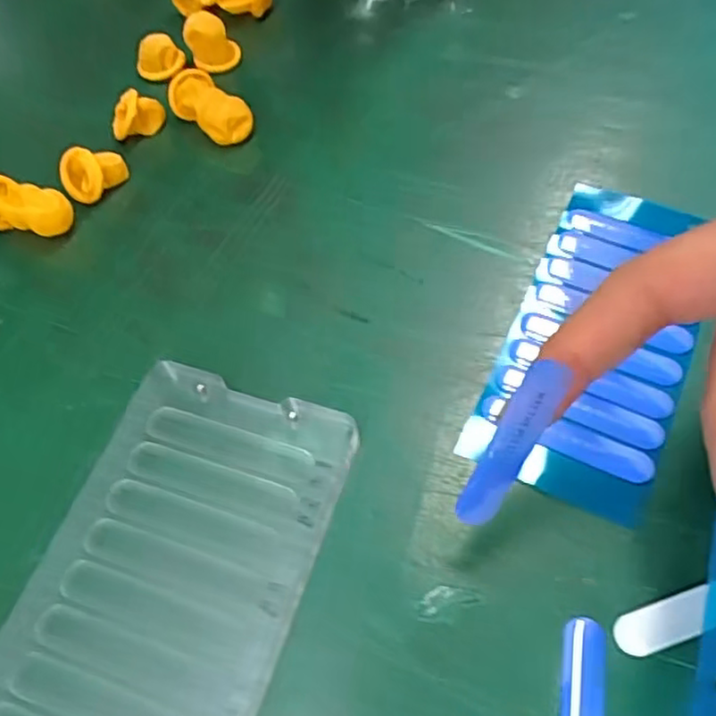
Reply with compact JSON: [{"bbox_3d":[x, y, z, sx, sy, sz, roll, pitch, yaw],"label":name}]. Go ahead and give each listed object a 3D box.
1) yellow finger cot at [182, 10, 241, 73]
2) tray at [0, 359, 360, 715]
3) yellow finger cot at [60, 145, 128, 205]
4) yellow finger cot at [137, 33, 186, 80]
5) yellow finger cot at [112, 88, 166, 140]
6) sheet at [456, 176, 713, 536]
[{"bbox_3d":[-0.064,-0.138,0.290,0.022,0.022,0.015,-19,60,-7],"label":"yellow finger cot"},{"bbox_3d":[-0.050,0.063,0.180,0.070,0.012,0.120,15,62,12],"label":"tray"},{"bbox_3d":[-0.103,-0.071,0.257,0.024,0.017,0.016,-17,60,-6],"label":"yellow finger cot"},{"bbox_3d":[-0.087,-0.130,0.293,0.019,0.019,0.013,9,60,9],"label":"yellow finger cot"},{"bbox_3d":[-0.092,-0.101,0.275,0.022,0.015,0.015,-25,61,-11],"label":"yellow finger cot"},{"bbox_3d":[0.081,-0.010,0.218,0.054,0.004,0.118,22,63,16],"label":"sheet"}]

